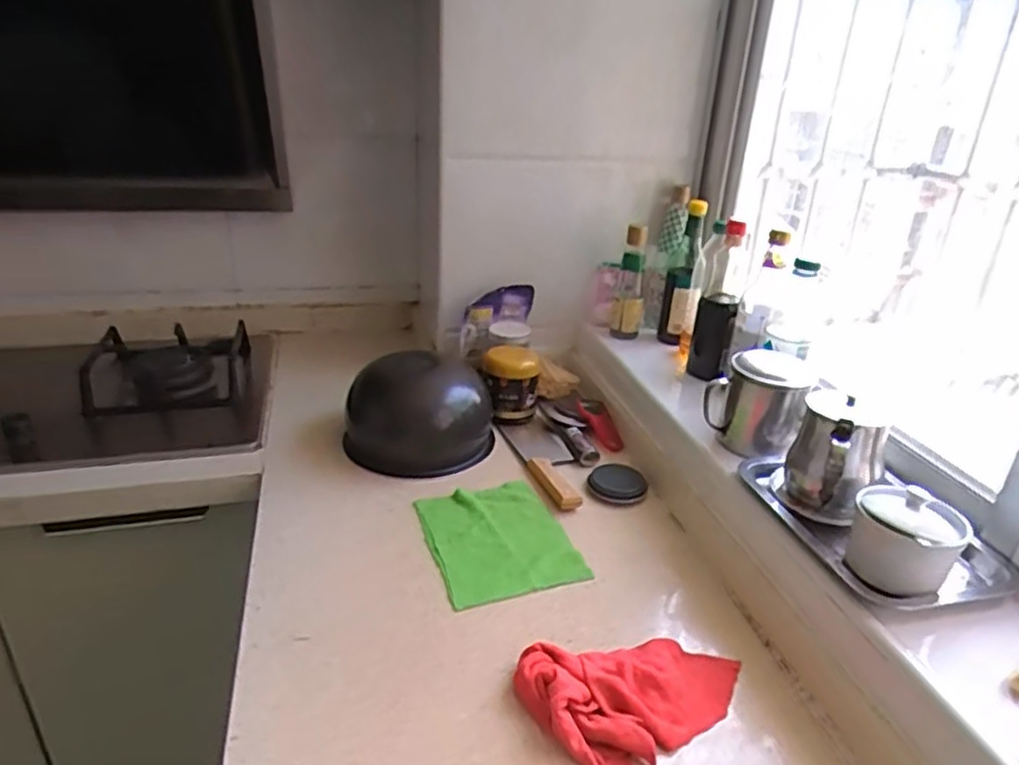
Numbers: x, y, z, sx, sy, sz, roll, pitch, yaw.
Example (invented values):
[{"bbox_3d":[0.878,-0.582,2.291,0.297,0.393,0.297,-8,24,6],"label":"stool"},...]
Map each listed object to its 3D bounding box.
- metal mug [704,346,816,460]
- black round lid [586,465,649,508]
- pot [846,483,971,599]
[{"bbox_3d":[0.311,0.023,0.870,0.120,0.114,0.096,9,26,14],"label":"metal mug"},{"bbox_3d":[0.149,0.141,0.947,0.079,0.010,0.076,2,25,-1],"label":"black round lid"},{"bbox_3d":[0.371,0.145,0.644,0.094,0.080,0.083,19,30,32],"label":"pot"}]

